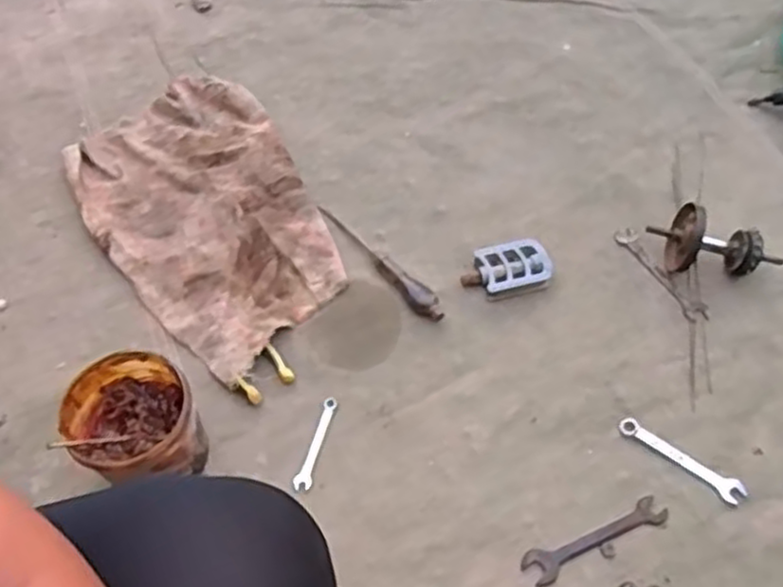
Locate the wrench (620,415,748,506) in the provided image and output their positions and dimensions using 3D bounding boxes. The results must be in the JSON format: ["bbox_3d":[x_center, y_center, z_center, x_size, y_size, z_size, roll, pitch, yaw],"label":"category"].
[{"bbox_3d":[0.324,0.185,0.828,0.144,0.008,0.026,35,66,20],"label":"wrench"}]

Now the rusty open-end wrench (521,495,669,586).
[{"bbox_3d":[0.218,0.262,0.787,0.165,0.007,0.035,-22,61,-11],"label":"rusty open-end wrench"}]

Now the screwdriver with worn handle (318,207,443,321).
[{"bbox_3d":[-0.014,-0.045,0.967,0.033,0.020,0.231,-36,64,-18],"label":"screwdriver with worn handle"}]

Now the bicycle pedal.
[{"bbox_3d":[0.149,-0.030,0.962,0.111,0.025,0.072,-15,60,-7],"label":"bicycle pedal"}]

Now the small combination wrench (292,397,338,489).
[{"bbox_3d":[-0.086,0.171,0.846,0.020,0.006,0.113,12,60,9],"label":"small combination wrench"}]

